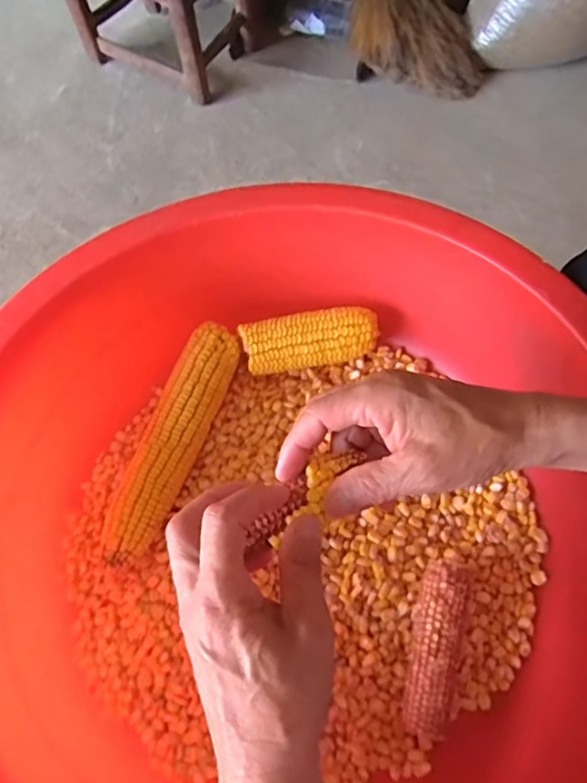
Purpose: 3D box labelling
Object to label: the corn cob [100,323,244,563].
[{"bbox_3d":[-0.103,0.042,0.483,0.046,0.044,0.215,18,64,9],"label":"corn cob"}]

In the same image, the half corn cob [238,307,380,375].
[{"bbox_3d":[0.017,-0.044,0.521,0.123,0.052,0.044,-10,63,-6],"label":"half corn cob"}]

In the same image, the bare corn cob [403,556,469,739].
[{"bbox_3d":[0.106,0.186,0.400,0.037,0.040,0.114,10,64,8],"label":"bare corn cob"}]

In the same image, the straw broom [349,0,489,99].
[{"bbox_3d":[0.198,-1.012,1.157,0.253,0.126,0.767,-20,104,-7],"label":"straw broom"}]

